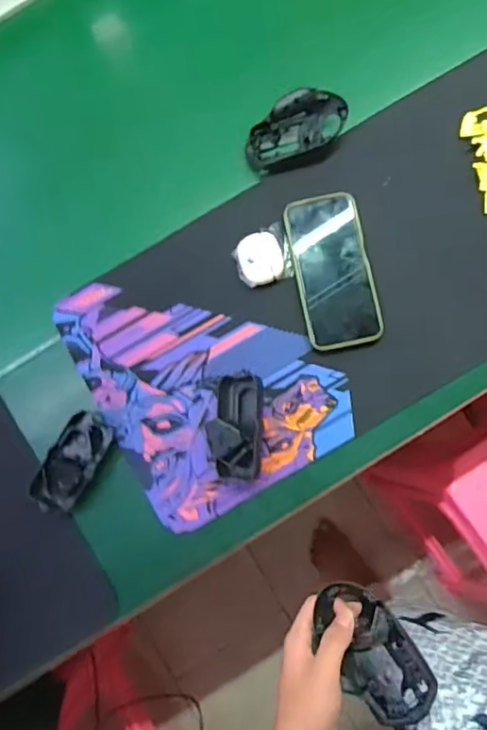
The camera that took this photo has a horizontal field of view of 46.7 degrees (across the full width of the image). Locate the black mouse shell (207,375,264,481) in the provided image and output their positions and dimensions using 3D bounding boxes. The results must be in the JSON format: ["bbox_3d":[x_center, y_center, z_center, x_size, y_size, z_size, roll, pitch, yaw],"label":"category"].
[{"bbox_3d":[-0.007,0.065,0.593,0.054,0.039,0.105,1,83,3],"label":"black mouse shell"}]

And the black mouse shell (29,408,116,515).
[{"bbox_3d":[-0.184,0.104,0.610,0.049,0.020,0.109,28,85,6],"label":"black mouse shell"}]

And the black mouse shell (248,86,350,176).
[{"bbox_3d":[0.056,-0.266,0.643,0.115,0.041,0.070,-27,82,0],"label":"black mouse shell"}]

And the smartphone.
[{"bbox_3d":[0.098,-0.103,0.617,0.079,0.017,0.166,-12,82,2],"label":"smartphone"}]

